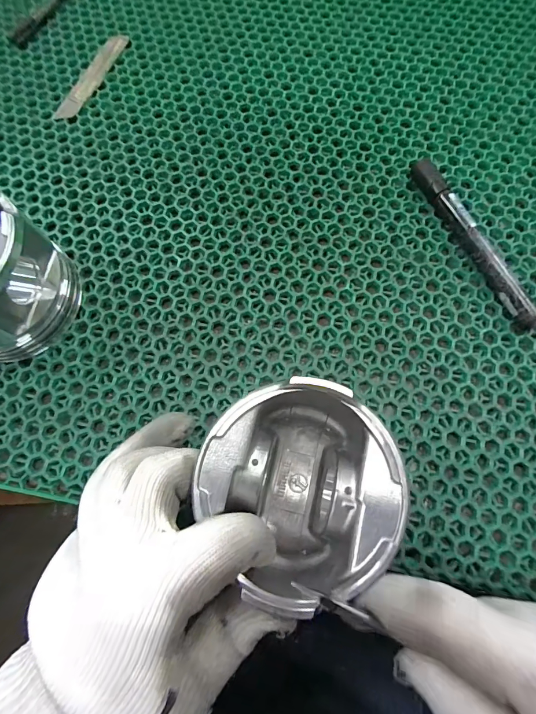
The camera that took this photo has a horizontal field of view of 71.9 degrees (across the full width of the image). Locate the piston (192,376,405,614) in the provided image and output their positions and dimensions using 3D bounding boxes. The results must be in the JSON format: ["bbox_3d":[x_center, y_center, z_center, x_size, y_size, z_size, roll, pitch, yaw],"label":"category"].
[{"bbox_3d":[0.019,0.061,0.191,0.090,0.062,0.090,0,74,1],"label":"piston"}]

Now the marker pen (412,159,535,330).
[{"bbox_3d":[0.144,-0.082,0.263,0.013,0.019,0.142,-25,75,-6],"label":"marker pen"}]

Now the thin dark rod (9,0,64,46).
[{"bbox_3d":[-0.191,-0.350,0.352,0.015,0.007,0.151,30,77,9],"label":"thin dark rod"}]

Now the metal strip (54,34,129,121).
[{"bbox_3d":[-0.155,-0.249,0.326,0.020,0.004,0.104,23,76,7],"label":"metal strip"}]

